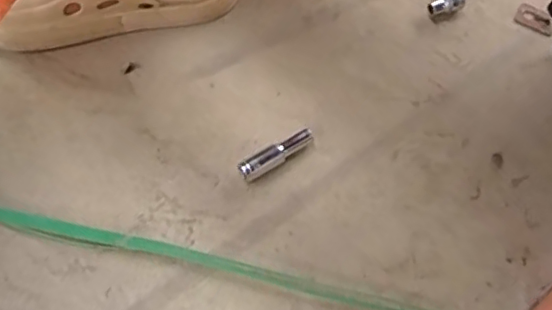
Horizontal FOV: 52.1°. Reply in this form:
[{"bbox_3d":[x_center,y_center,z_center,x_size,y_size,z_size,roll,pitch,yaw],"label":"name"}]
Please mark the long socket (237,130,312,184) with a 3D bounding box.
[{"bbox_3d":[0.000,-0.002,0.550,0.078,0.016,0.024,-31,71,-13],"label":"long socket"}]

